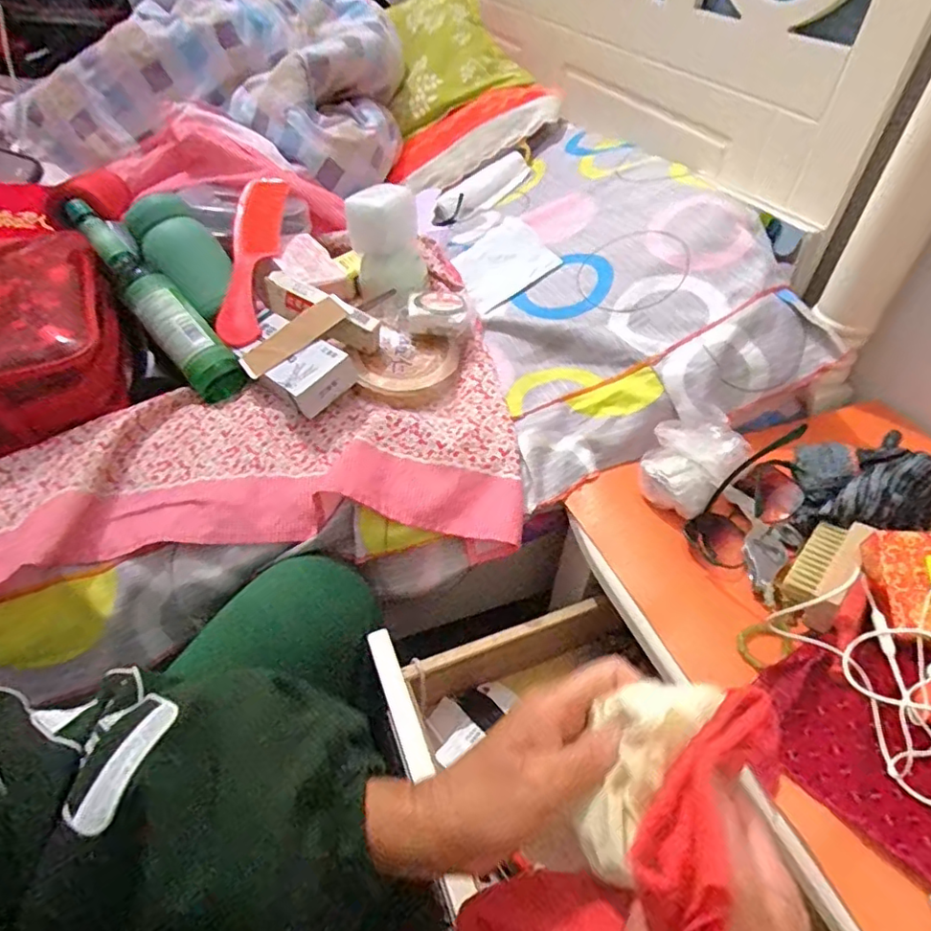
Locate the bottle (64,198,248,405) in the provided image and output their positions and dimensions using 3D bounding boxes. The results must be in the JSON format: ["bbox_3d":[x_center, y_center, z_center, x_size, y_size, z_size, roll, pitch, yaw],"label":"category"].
[{"bbox_3d":[-0.299,-0.160,0.561,0.052,0.054,0.253,-36,78,-34],"label":"bottle"}]

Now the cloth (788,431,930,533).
[{"bbox_3d":[0.336,0.017,0.480,0.112,0.062,0.087,13,45,10],"label":"cloth"}]

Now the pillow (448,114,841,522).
[{"bbox_3d":[0.153,-0.235,0.688,0.305,0.150,0.549,-6,45,-10],"label":"pillow"}]

